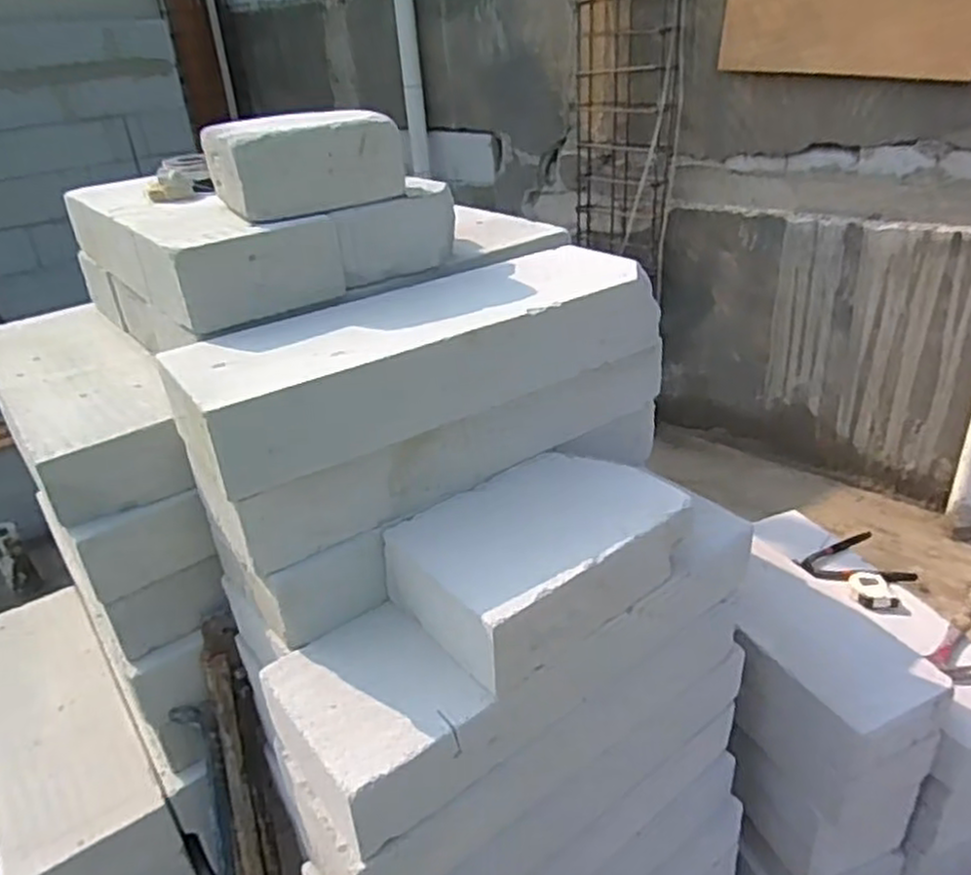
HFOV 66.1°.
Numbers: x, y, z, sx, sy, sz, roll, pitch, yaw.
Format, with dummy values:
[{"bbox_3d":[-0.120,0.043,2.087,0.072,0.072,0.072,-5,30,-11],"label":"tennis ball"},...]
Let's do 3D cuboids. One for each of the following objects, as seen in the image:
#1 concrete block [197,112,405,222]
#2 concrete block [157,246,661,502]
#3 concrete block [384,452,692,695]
[{"bbox_3d":[-0.227,-0.348,0.933,0.197,0.098,0.150,-20,33,-26],"label":"concrete block"},{"bbox_3d":[-0.069,-0.111,0.906,0.582,0.103,0.217,-21,33,-28],"label":"concrete block"},{"bbox_3d":[0.062,0.129,0.853,0.300,0.092,0.200,-23,34,-30],"label":"concrete block"}]

